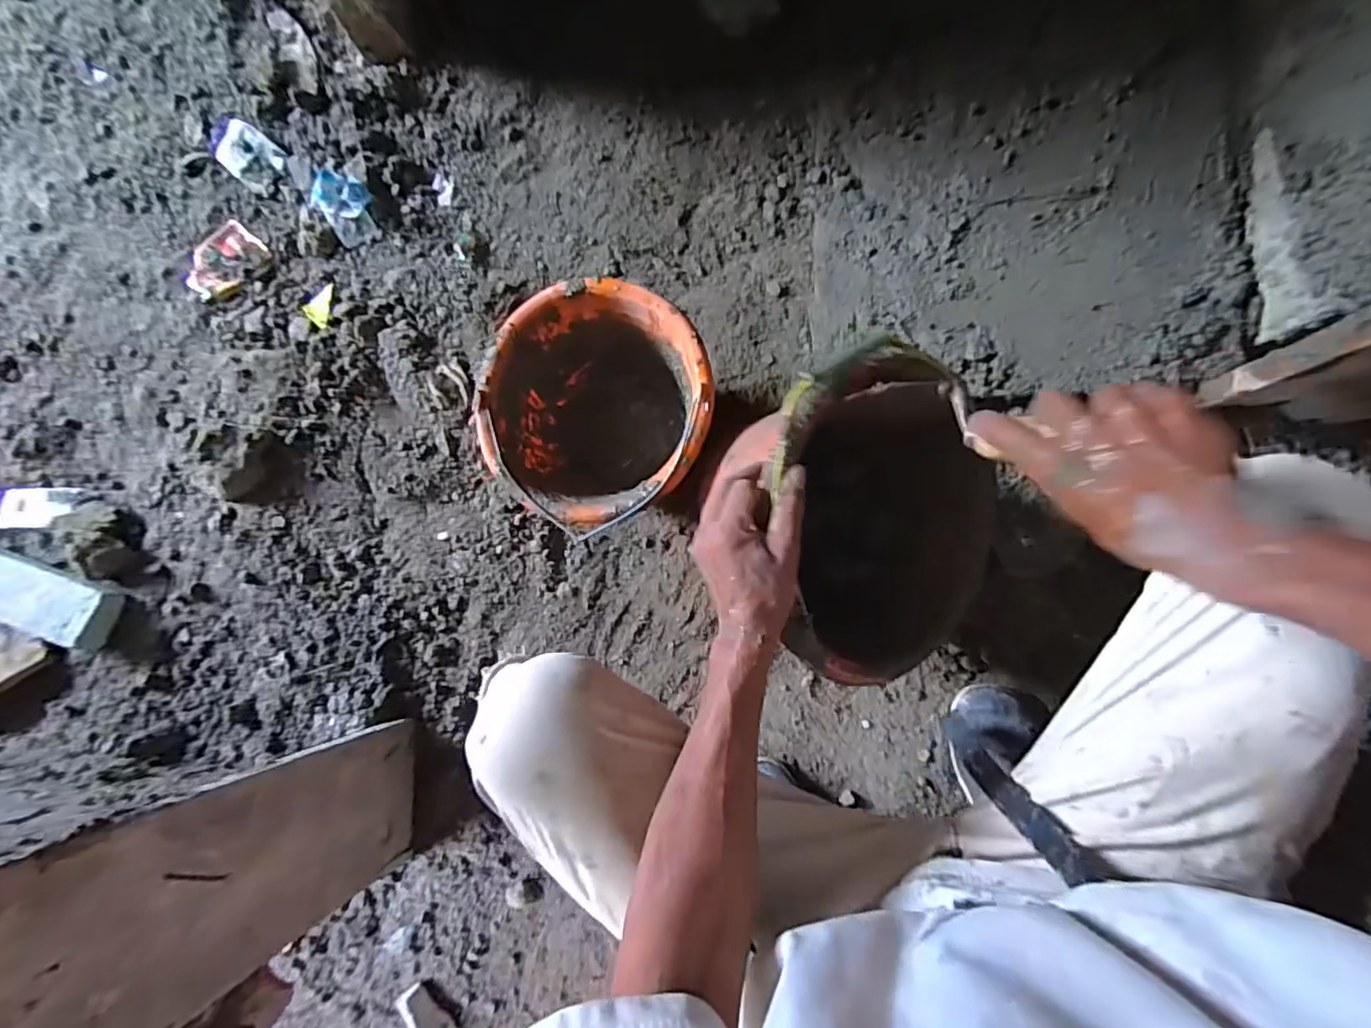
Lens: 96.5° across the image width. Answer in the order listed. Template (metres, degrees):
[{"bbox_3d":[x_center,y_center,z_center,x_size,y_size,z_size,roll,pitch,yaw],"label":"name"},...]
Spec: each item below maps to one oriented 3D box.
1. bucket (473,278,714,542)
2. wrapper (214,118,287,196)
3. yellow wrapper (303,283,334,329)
[{"bbox_3d":[-0.091,-0.110,0.711,0.248,0.170,0.243,-1,84,6],"label":"bucket"},{"bbox_3d":[-0.636,-0.521,0.880,0.130,0.009,0.071,36,89,8],"label":"wrapper"},{"bbox_3d":[-0.502,-0.288,0.853,0.048,0.008,0.051,45,89,10],"label":"yellow wrapper"}]

